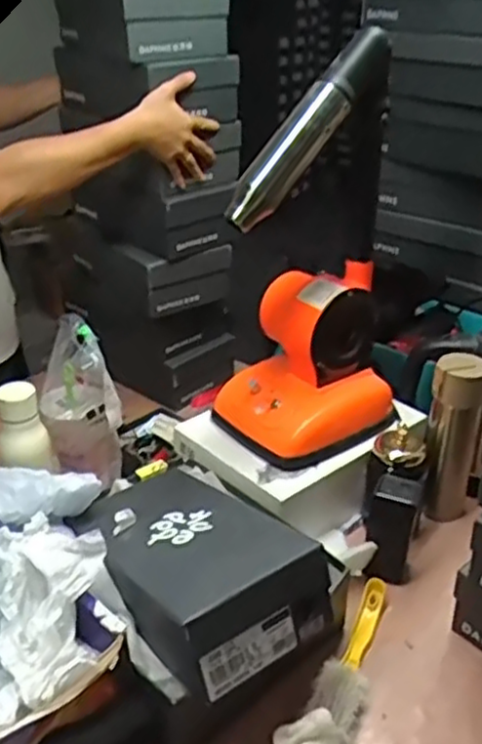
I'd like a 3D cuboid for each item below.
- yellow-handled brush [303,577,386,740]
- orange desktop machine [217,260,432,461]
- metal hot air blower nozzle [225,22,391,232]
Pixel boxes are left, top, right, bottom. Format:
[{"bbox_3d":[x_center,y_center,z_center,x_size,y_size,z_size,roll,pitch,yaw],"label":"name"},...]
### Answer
[{"bbox_3d":[0.131,0.312,0.808,0.054,0.036,0.214,14,32,24],"label":"yellow-handled brush"},{"bbox_3d":[0.102,-0.022,1.000,0.239,0.212,0.184,-23,37,-35],"label":"orange desktop machine"},{"bbox_3d":[0.073,-0.271,0.823,0.056,0.260,0.061,36,3,-41],"label":"metal hot air blower nozzle"}]

